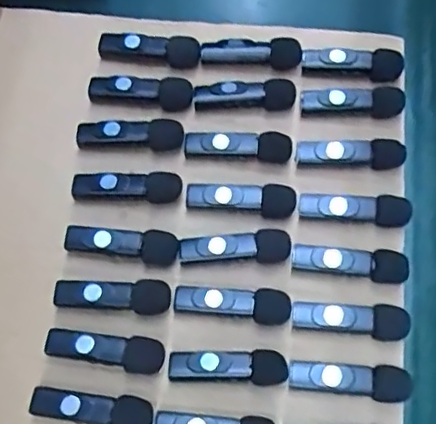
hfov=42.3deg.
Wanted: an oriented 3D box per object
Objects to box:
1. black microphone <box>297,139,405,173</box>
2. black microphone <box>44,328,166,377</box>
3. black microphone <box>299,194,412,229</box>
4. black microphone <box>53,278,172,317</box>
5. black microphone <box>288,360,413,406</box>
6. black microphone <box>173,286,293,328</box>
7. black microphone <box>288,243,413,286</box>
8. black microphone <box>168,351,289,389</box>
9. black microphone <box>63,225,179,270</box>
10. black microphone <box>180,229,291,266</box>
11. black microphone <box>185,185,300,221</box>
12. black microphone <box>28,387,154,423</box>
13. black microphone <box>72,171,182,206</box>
[{"bbox_3d":[0.081,-0.036,0.345,0.064,0.019,0.015,4,74,0],"label":"black microphone"},{"bbox_3d":[-0.063,0.077,0.314,0.065,0.014,0.019,10,74,2],"label":"black microphone"},{"bbox_3d":[0.081,-0.003,0.333,0.064,0.021,0.017,7,74,1],"label":"black microphone"},{"bbox_3d":[-0.060,0.048,0.323,0.065,0.015,0.019,6,74,1],"label":"black microphone"},{"bbox_3d":[0.071,0.092,0.309,0.064,0.019,0.018,9,74,2],"label":"black microphone"},{"bbox_3d":[0.009,0.052,0.321,0.064,0.018,0.019,10,74,2],"label":"black microphone"},{"bbox_3d":[0.076,0.030,0.325,0.065,0.018,0.017,7,74,1],"label":"black microphone"},{"bbox_3d":[0.006,0.086,0.312,0.064,0.019,0.018,4,74,0],"label":"black microphone"},{"bbox_3d":[-0.056,0.018,0.332,0.065,0.017,0.020,11,74,2],"label":"black microphone"},{"bbox_3d":[0.010,0.021,0.330,0.063,0.016,0.018,2,74,0],"label":"black microphone"},{"bbox_3d":[0.014,-0.009,0.338,0.064,0.017,0.018,9,74,2],"label":"black microphone"},{"bbox_3d":[-0.068,0.106,0.304,0.065,0.013,0.020,12,74,3],"label":"black microphone"},{"bbox_3d":[-0.055,-0.014,0.341,0.064,0.017,0.015,2,74,0],"label":"black microphone"}]

